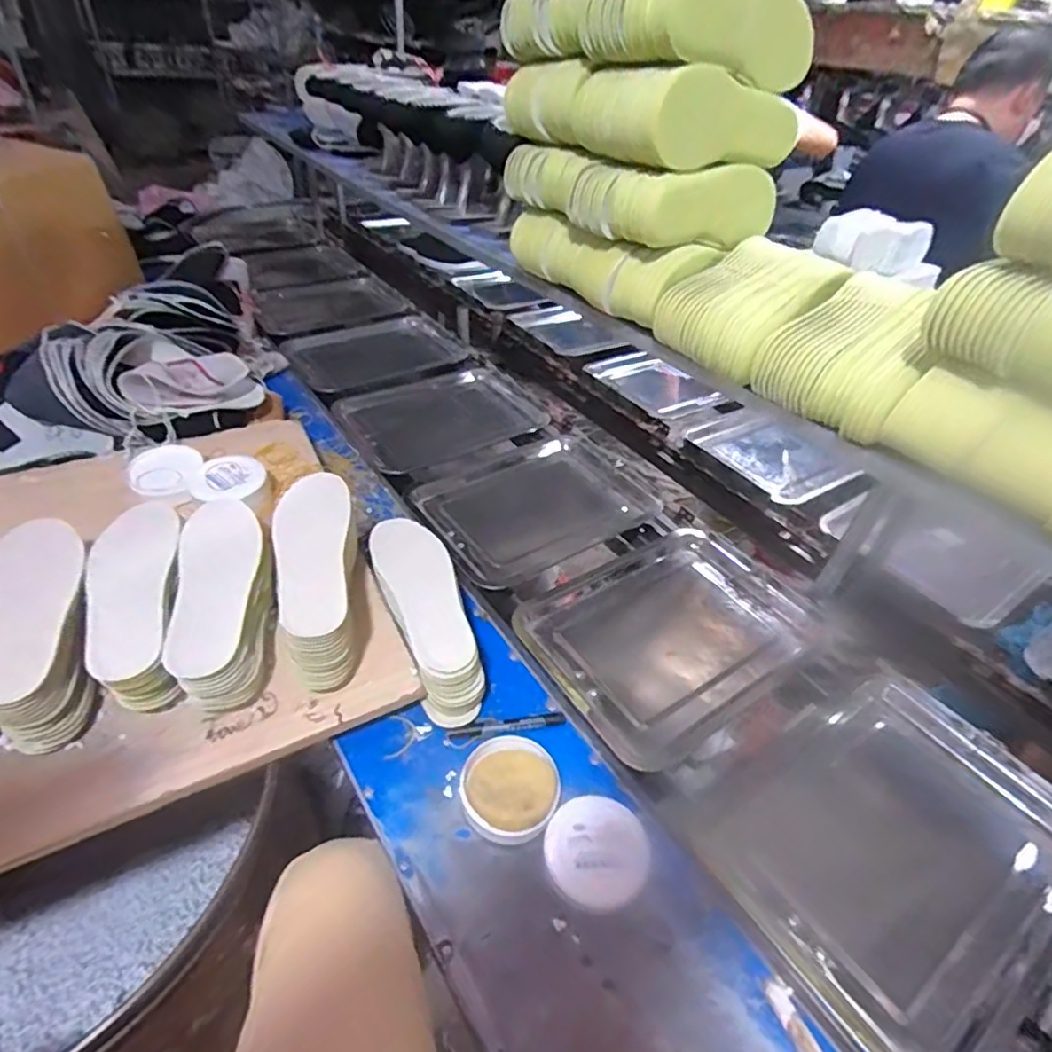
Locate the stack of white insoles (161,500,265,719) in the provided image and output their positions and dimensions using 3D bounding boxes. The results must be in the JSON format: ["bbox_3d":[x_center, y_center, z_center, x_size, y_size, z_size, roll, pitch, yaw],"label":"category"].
[{"bbox_3d":[-0.343,0.069,0.692,0.089,0.090,0.274,-8,56,-15],"label":"stack of white insoles"}]

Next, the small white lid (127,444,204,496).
[{"bbox_3d":[-0.527,-0.087,0.894,0.098,0.028,0.108,-10,43,-18],"label":"small white lid"}]

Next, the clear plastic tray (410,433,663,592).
[{"bbox_3d":[-0.003,-0.032,0.995,0.363,0.065,0.287,-21,47,-28],"label":"clear plastic tray"}]

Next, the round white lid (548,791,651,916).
[{"bbox_3d":[0.073,0.328,0.614,0.099,0.025,0.099,3,40,-3],"label":"round white lid"}]

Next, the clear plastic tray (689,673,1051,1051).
[{"bbox_3d":[0.372,0.321,0.617,0.347,0.068,0.266,-21,47,-28],"label":"clear plastic tray"}]

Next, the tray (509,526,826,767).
[{"bbox_3d":[0.191,0.148,0.804,0.348,0.063,0.259,-23,48,-30],"label":"tray"}]

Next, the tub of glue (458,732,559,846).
[{"bbox_3d":[-0.018,0.275,0.643,0.095,0.052,0.102,3,40,-3],"label":"tub of glue"}]

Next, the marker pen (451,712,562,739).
[{"bbox_3d":[-0.021,0.235,0.716,0.138,0.014,0.020,-4,41,-12],"label":"marker pen"}]

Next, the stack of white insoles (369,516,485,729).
[{"bbox_3d":[-0.132,0.108,0.768,0.087,0.126,0.264,-11,43,-19],"label":"stack of white insoles"}]

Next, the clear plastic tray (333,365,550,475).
[{"bbox_3d":[-0.171,-0.207,1.188,0.344,0.067,0.286,-21,47,-28],"label":"clear plastic tray"}]

